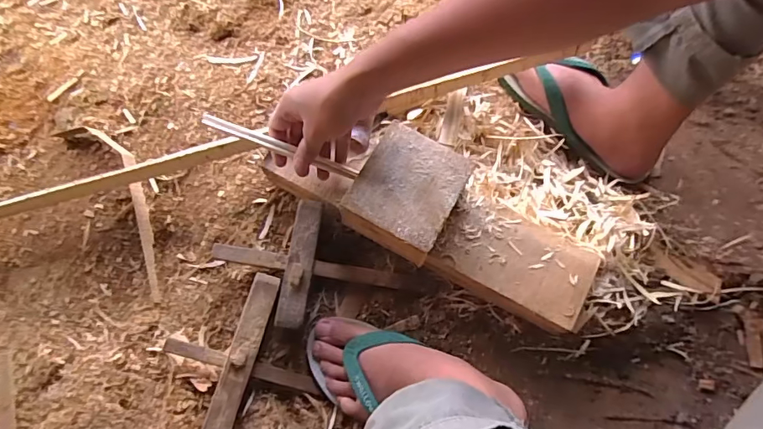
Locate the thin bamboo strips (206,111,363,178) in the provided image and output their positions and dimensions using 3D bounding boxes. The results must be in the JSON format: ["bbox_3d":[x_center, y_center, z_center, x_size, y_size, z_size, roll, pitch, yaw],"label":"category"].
[{"bbox_3d":[-0.108,-0.074,0.520,0.176,0.009,0.012,19,73,-19],"label":"thin bamboo strips"}]

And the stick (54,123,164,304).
[{"bbox_3d":[-0.331,-0.019,0.608,0.073,0.015,0.272,-33,77,-10],"label":"stick"}]

